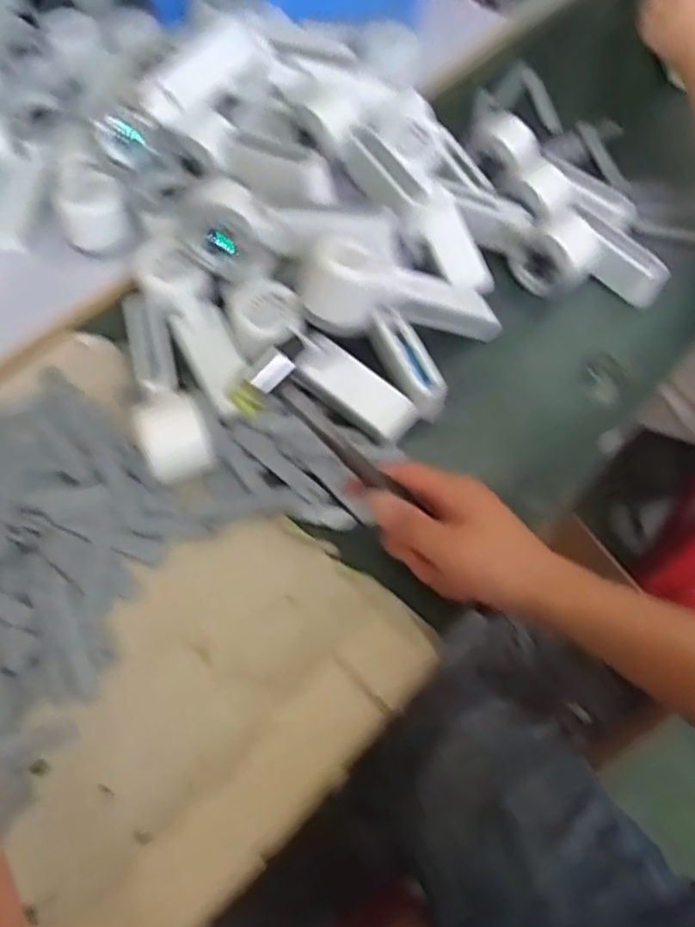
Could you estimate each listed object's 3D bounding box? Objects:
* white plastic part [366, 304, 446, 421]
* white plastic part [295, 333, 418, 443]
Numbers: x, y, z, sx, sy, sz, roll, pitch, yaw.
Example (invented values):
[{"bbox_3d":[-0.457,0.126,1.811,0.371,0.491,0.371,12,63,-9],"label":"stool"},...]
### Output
[{"bbox_3d":[0.048,-0.080,0.551,0.031,0.043,0.093,-23,61,-12],"label":"white plastic part"},{"bbox_3d":[0.007,-0.062,0.545,0.104,0.017,0.043,38,68,14],"label":"white plastic part"}]

